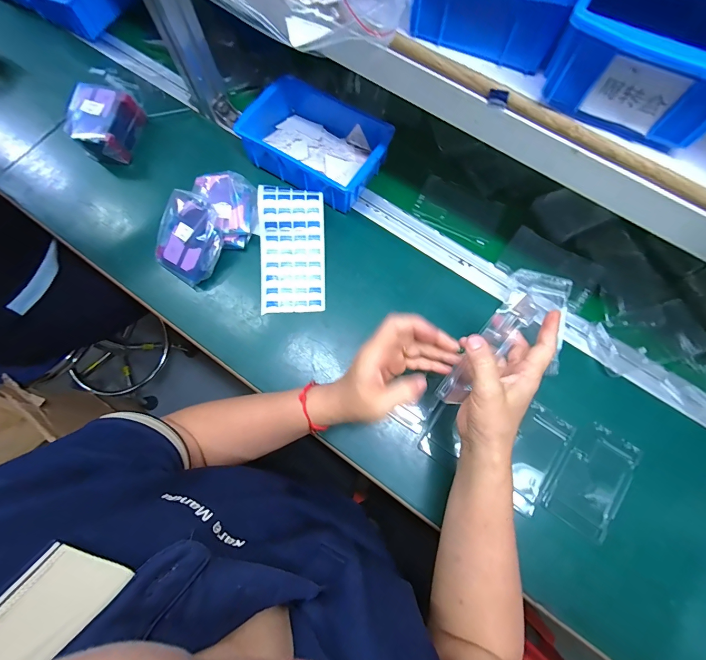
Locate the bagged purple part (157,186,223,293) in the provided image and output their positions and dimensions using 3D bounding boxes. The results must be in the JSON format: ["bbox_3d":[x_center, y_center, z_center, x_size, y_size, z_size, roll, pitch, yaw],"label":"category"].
[{"bbox_3d":[-0.231,-0.130,0.491,0.100,0.058,0.106,35,77,10],"label":"bagged purple part"}]

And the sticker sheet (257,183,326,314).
[{"bbox_3d":[-0.085,-0.114,0.489,0.087,0.012,0.175,-1,91,-4],"label":"sticker sheet"}]

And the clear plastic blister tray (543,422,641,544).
[{"bbox_3d":[0.296,0.184,0.425,0.074,0.018,0.124,33,76,9],"label":"clear plastic blister tray"}]

